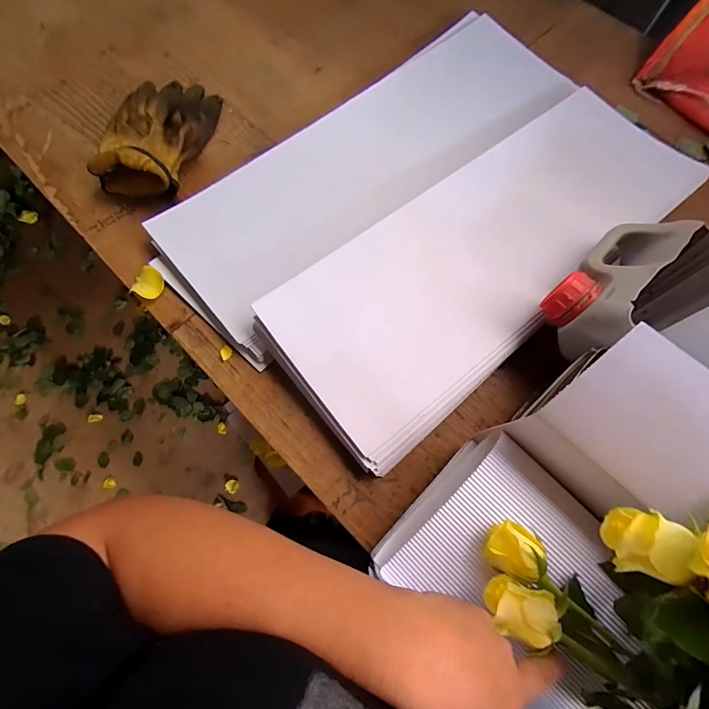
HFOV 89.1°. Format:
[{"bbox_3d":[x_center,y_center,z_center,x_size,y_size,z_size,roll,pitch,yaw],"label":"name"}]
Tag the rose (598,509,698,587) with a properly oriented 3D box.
[{"bbox_3d":[0.157,0.102,0.193,0.025,0.031,0.034,0,74,-1],"label":"rose"}]

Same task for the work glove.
[{"bbox_3d":[-0.269,-0.307,0.485,0.133,0.064,0.196,6,74,0],"label":"work glove"}]

